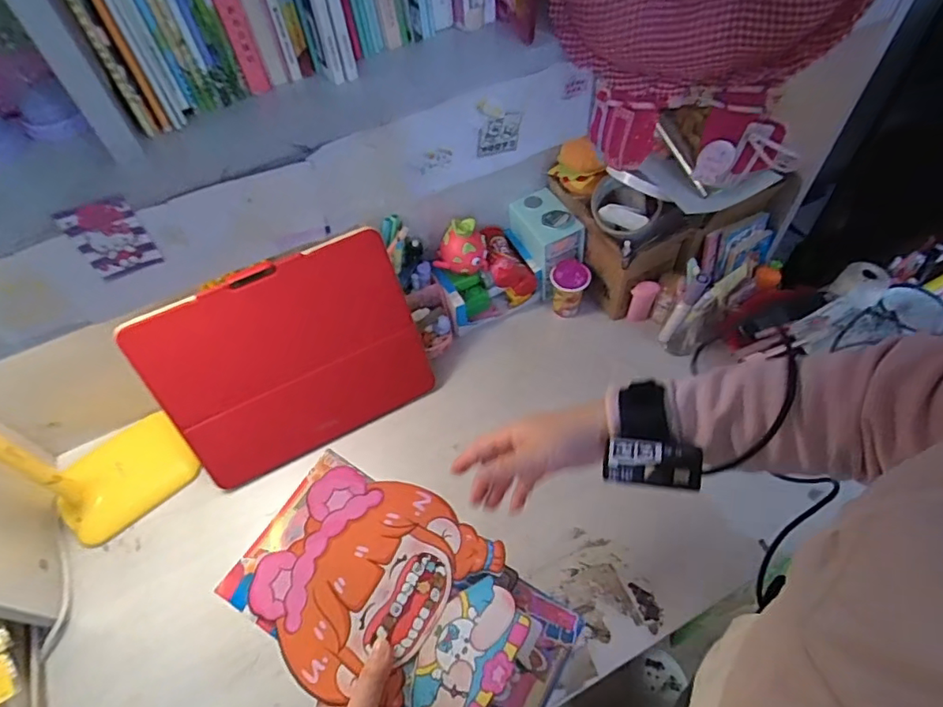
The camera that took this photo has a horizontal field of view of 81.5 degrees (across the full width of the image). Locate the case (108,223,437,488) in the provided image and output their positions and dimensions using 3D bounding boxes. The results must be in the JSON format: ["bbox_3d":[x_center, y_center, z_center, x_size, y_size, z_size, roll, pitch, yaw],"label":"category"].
[{"bbox_3d":[-0.200,0.010,0.628,0.288,0.231,0.025,-27,32,-14],"label":"case"}]

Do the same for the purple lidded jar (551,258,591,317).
[{"bbox_3d":[0.136,-0.092,0.759,0.053,0.079,0.048,7,56,8],"label":"purple lidded jar"}]

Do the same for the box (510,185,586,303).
[{"bbox_3d":[0.097,-0.157,0.765,0.068,0.096,0.107,-30,59,-16],"label":"box"}]

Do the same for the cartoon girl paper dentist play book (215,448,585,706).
[{"bbox_3d":[-0.053,0.197,0.430,0.252,0.031,0.150,31,74,10],"label":"cartoon girl paper dentist play book"}]

